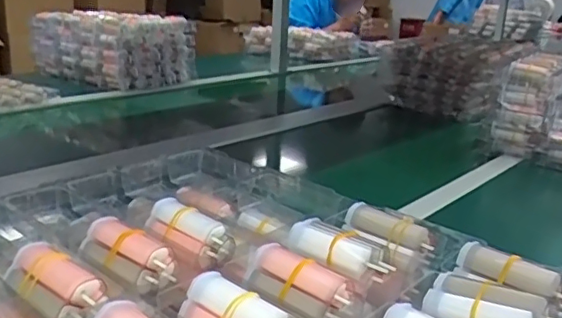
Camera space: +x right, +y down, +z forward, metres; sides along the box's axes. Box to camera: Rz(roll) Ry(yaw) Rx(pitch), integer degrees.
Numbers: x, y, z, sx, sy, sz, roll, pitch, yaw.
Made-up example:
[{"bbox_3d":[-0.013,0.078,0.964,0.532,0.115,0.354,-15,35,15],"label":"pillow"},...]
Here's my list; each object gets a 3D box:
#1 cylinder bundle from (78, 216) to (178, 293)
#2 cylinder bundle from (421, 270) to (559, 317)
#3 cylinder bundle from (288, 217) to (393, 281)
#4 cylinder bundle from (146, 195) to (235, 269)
[{"bbox_3d":[-0.101,0.060,0.368,0.066,0.023,0.029,14,21,28],"label":"cylinder bundle"},{"bbox_3d":[0.113,0.081,0.309,0.067,0.022,0.027,18,23,37],"label":"cylinder bundle"},{"bbox_3d":[0.038,0.060,0.382,0.071,0.020,0.030,19,24,39],"label":"cylinder bundle"},{"bbox_3d":[-0.069,0.052,0.409,0.068,0.028,0.028,17,23,34],"label":"cylinder bundle"}]

